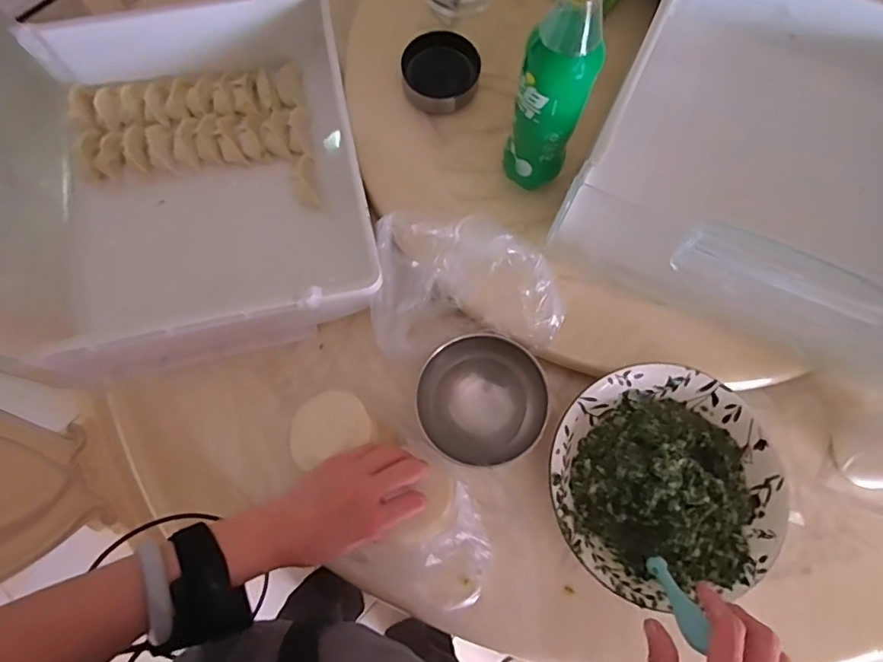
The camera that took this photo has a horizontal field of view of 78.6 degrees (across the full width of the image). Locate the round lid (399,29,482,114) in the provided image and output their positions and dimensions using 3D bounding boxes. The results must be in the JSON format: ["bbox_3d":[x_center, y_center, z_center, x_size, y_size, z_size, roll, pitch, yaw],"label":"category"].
[{"bbox_3d":[0.000,-0.281,0.585,0.083,0.033,0.075,-11,75,-3],"label":"round lid"}]

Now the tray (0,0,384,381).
[{"bbox_3d":[-0.251,-0.158,0.562,0.321,0.108,0.363,-14,75,-4],"label":"tray"}]

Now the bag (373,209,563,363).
[{"bbox_3d":[0.026,-0.039,0.517,0.176,0.070,0.121,4,74,1],"label":"bag"}]

